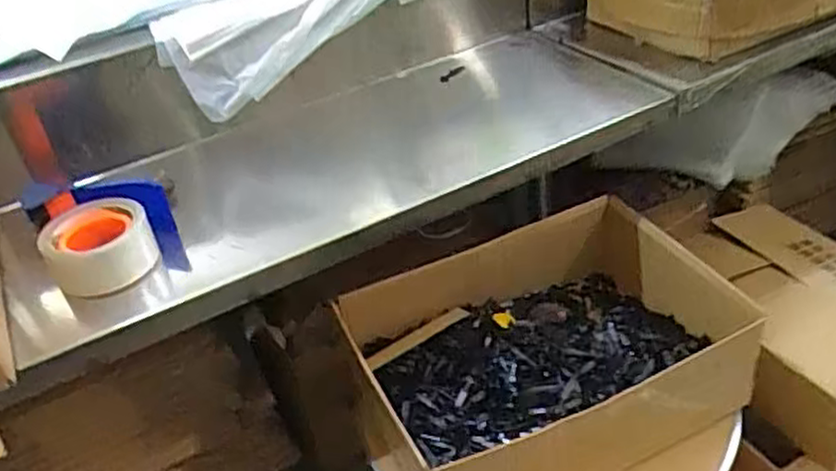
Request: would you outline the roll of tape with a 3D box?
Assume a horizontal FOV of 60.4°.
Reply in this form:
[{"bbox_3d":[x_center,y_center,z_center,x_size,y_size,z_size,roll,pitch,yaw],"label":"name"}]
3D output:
[{"bbox_3d":[-0.307,0.008,0.696,0.095,0.051,0.092,-6,36,4],"label":"roll of tape"}]

